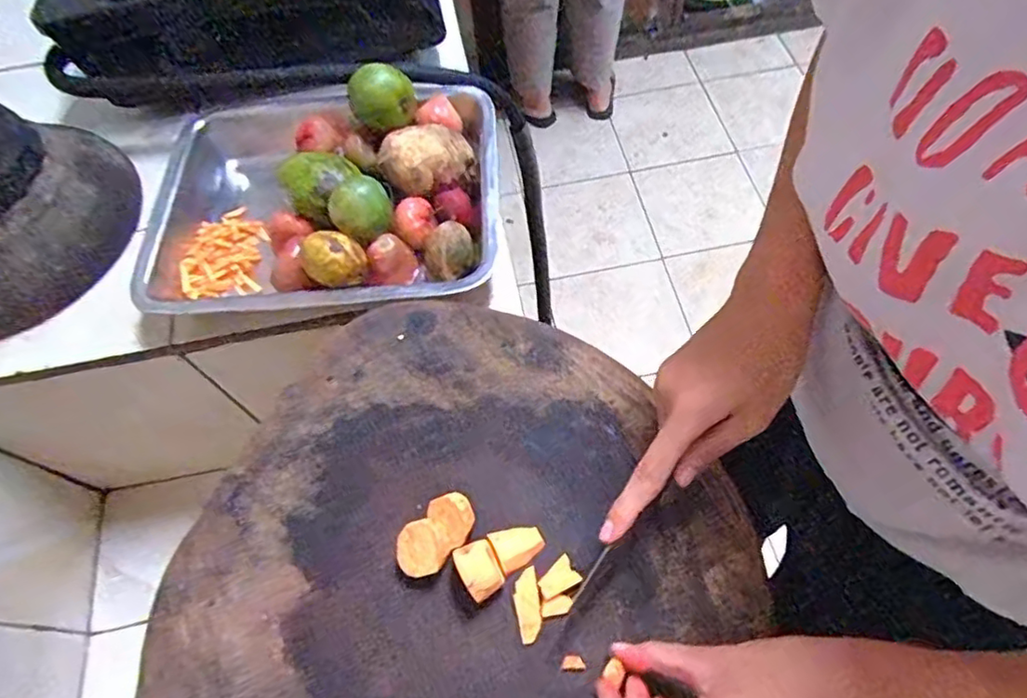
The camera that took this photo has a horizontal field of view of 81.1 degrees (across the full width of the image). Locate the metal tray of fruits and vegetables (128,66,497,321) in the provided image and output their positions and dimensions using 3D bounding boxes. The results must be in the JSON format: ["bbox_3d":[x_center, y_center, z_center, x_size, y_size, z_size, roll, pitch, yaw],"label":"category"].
[{"bbox_3d":[-0.171,-0.146,0.530,0.296,0.086,0.251,-3,60,3],"label":"metal tray of fruits and vegetables"}]

